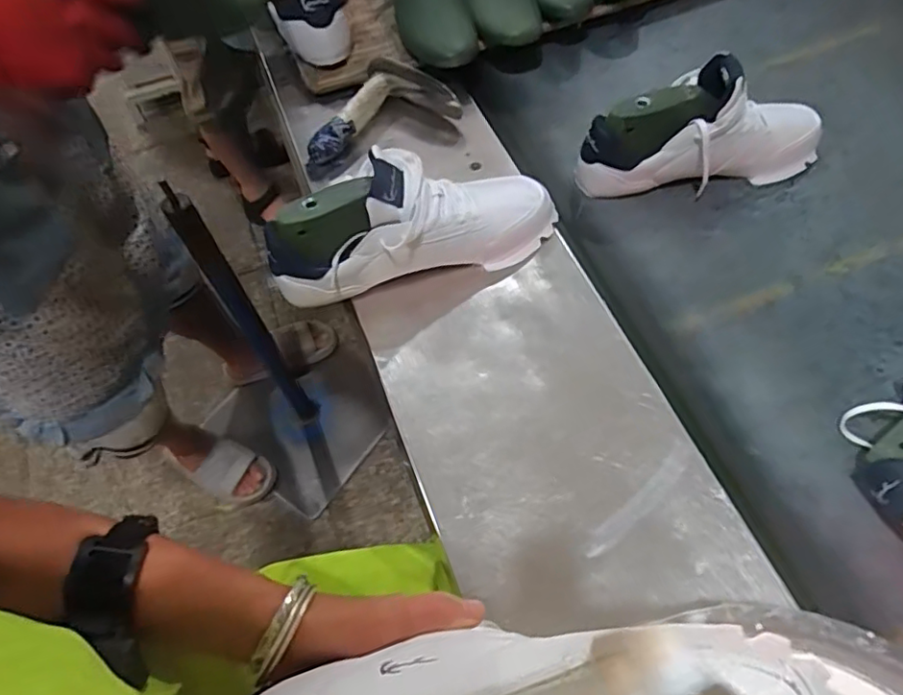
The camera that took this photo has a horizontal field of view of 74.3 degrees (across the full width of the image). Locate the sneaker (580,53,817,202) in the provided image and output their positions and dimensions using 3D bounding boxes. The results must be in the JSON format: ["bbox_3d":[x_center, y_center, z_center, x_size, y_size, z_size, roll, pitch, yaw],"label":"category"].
[{"bbox_3d":[0.295,-0.256,0.687,0.291,0.125,0.091,-5,61,0],"label":"sneaker"}]

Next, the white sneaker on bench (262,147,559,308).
[{"bbox_3d":[-0.033,-0.131,0.604,0.298,0.142,0.087,-12,60,-18],"label":"white sneaker on bench"}]

